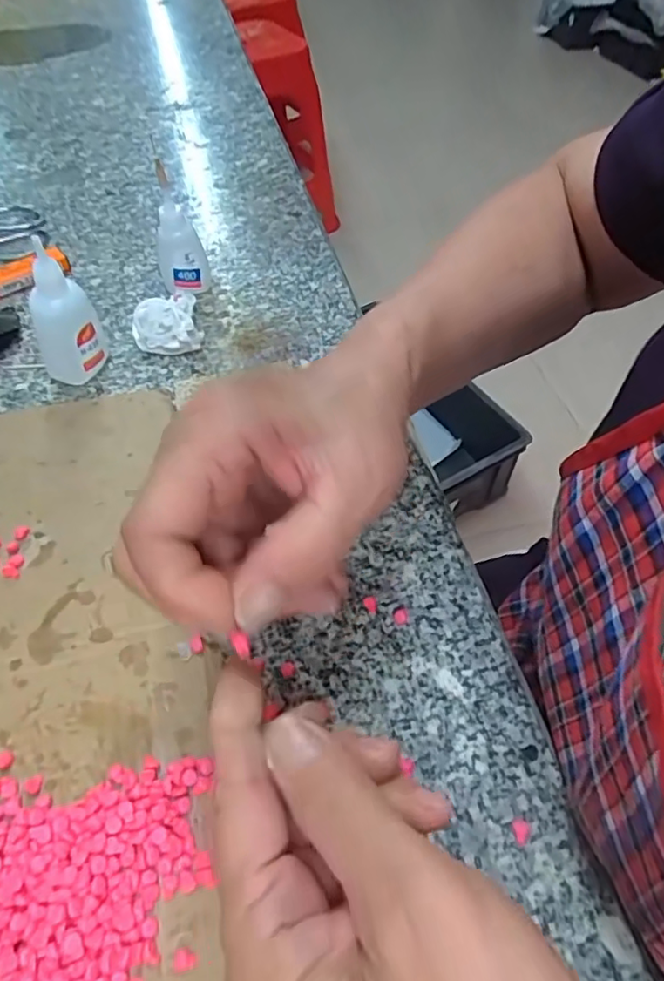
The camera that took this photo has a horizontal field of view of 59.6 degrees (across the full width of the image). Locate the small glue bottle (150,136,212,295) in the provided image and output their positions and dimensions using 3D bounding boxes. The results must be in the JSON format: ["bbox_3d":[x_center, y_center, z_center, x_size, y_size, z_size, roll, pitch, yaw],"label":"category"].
[{"bbox_3d":[-0.108,-0.181,0.405,0.022,0.095,0.029,36,62,24],"label":"small glue bottle"}]

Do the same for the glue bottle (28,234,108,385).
[{"bbox_3d":[-0.166,-0.107,0.354,0.040,0.089,0.025,-26,57,-18],"label":"glue bottle"}]

